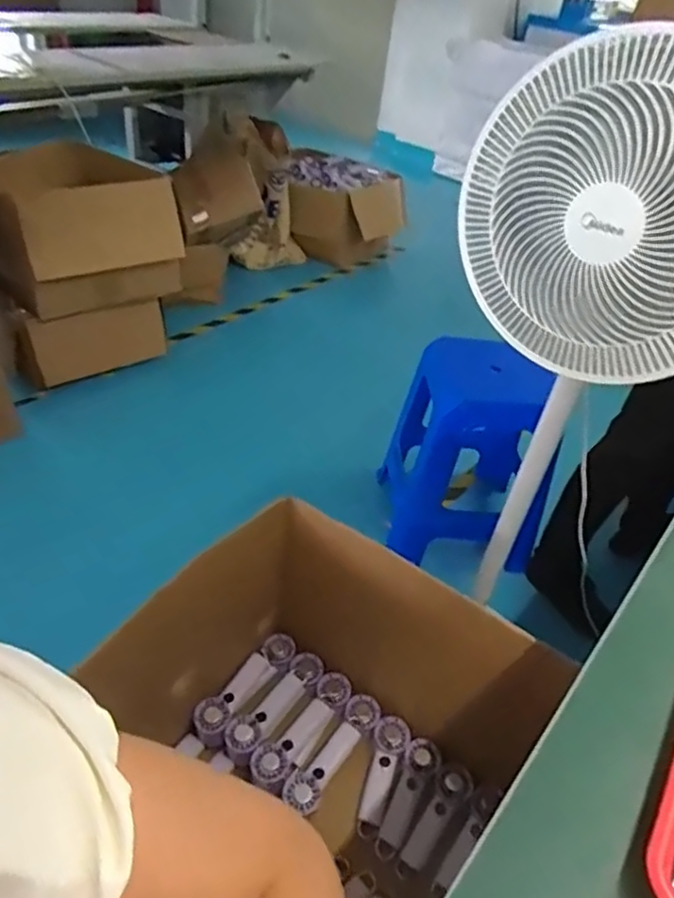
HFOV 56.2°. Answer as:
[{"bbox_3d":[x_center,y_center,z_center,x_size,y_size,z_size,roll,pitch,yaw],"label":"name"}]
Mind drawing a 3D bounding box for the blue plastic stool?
[{"bbox_3d":[0.325,0.022,1.538,0.356,0.475,0.327,2,39,-7],"label":"blue plastic stool"}]

